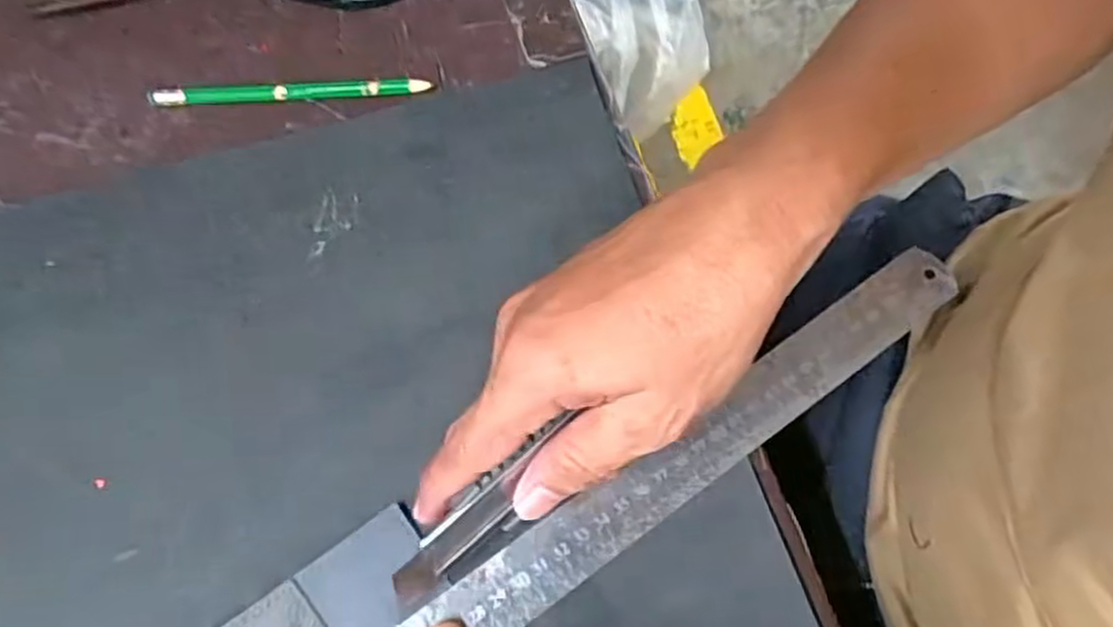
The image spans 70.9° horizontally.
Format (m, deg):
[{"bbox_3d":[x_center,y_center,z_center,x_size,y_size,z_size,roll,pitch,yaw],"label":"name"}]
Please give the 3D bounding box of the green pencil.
[{"bbox_3d":[-0.132,-0.110,0.387,0.138,0.007,0.011,0,68,0],"label":"green pencil"}]

